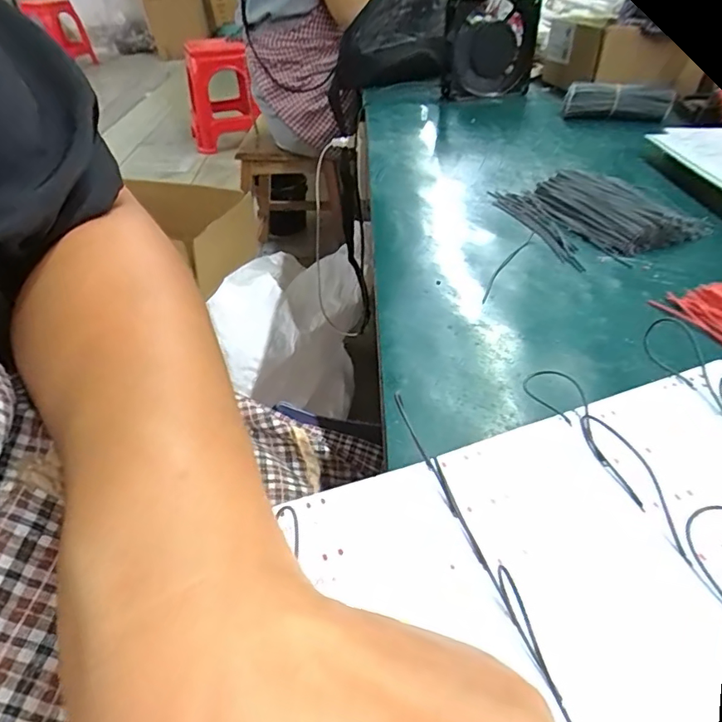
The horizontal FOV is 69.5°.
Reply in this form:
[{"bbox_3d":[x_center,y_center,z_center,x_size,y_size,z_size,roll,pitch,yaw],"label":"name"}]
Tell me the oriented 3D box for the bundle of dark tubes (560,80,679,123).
[{"bbox_3d":[0.322,-0.320,0.650,0.125,0.048,0.041,9,42,12],"label":"bundle of dark tubes"}]

